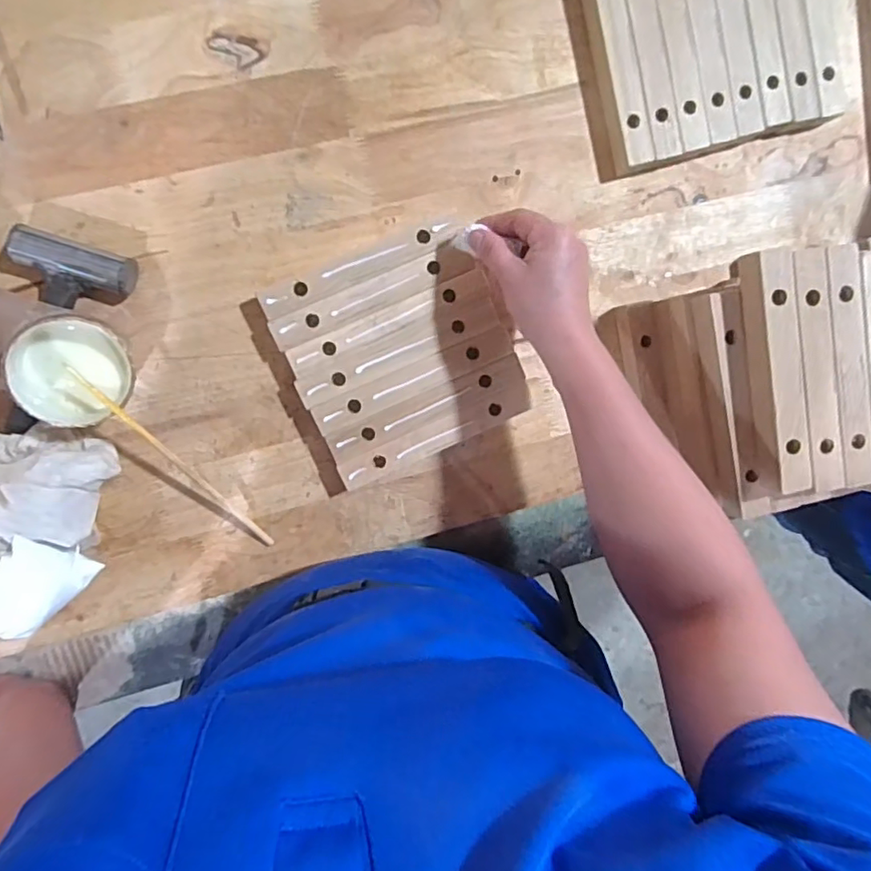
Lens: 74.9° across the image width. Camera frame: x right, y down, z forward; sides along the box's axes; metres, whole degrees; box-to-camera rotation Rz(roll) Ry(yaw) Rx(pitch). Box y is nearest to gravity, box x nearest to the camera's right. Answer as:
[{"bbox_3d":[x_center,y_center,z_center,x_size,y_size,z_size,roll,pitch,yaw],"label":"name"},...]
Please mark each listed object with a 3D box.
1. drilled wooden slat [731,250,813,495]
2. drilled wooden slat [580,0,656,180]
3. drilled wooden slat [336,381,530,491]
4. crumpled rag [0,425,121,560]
[{"bbox_3d":[0.253,-0.045,0.421,0.030,0.022,0.176,-13,98,-5],"label":"drilled wooden slat"},{"bbox_3d":[0.151,-0.313,0.478,0.029,0.031,0.178,-15,98,-5],"label":"drilled wooden slat"},{"bbox_3d":[0.000,0.000,0.499,0.173,0.026,0.026,-24,99,-3],"label":"drilled wooden slat"},{"bbox_3d":[-0.347,0.052,0.446,0.175,0.053,0.111,-6,97,-6],"label":"crumpled rag"}]

